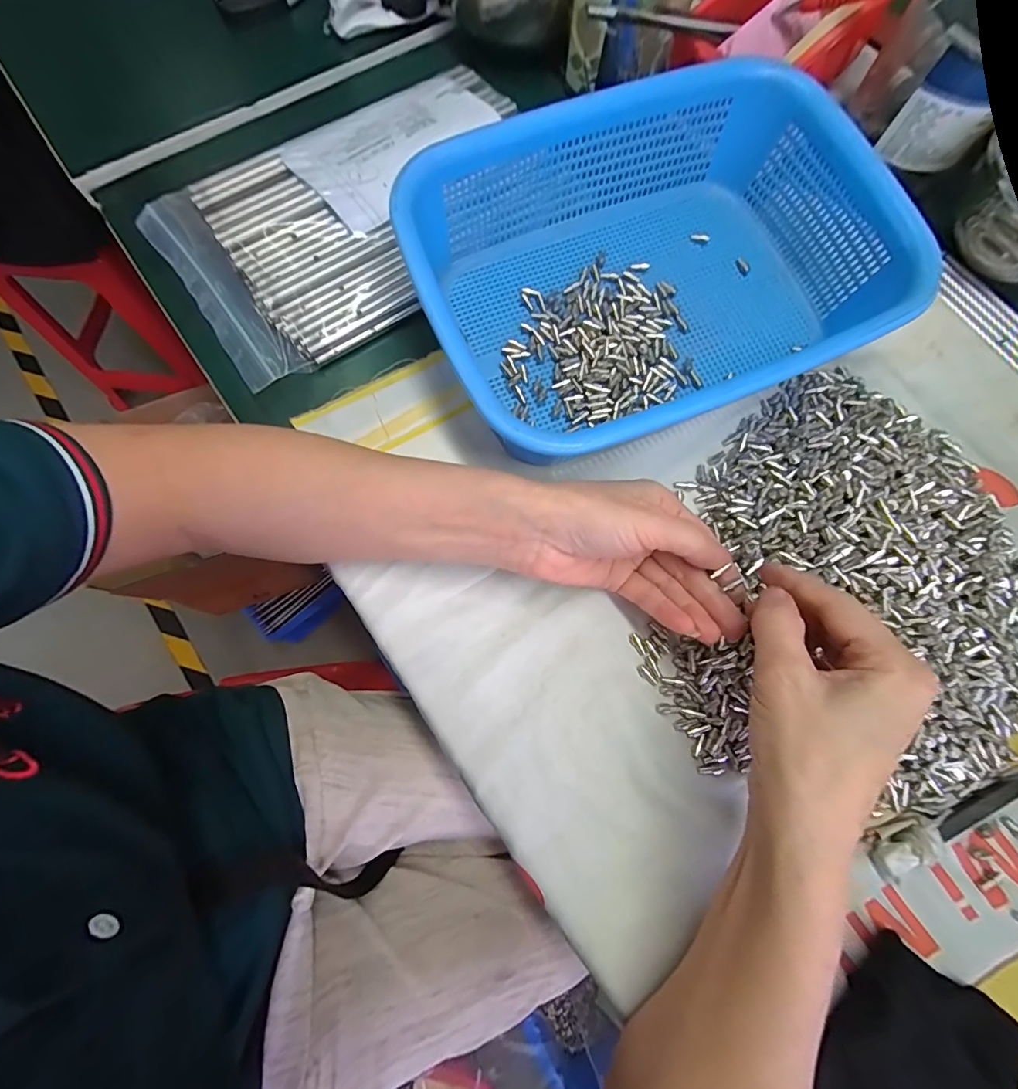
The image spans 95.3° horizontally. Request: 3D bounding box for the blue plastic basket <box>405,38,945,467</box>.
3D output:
[{"bbox_3d":[0.091,-0.168,0.289,0.285,0.069,0.206,-22,76,-6],"label":"blue plastic basket"}]

